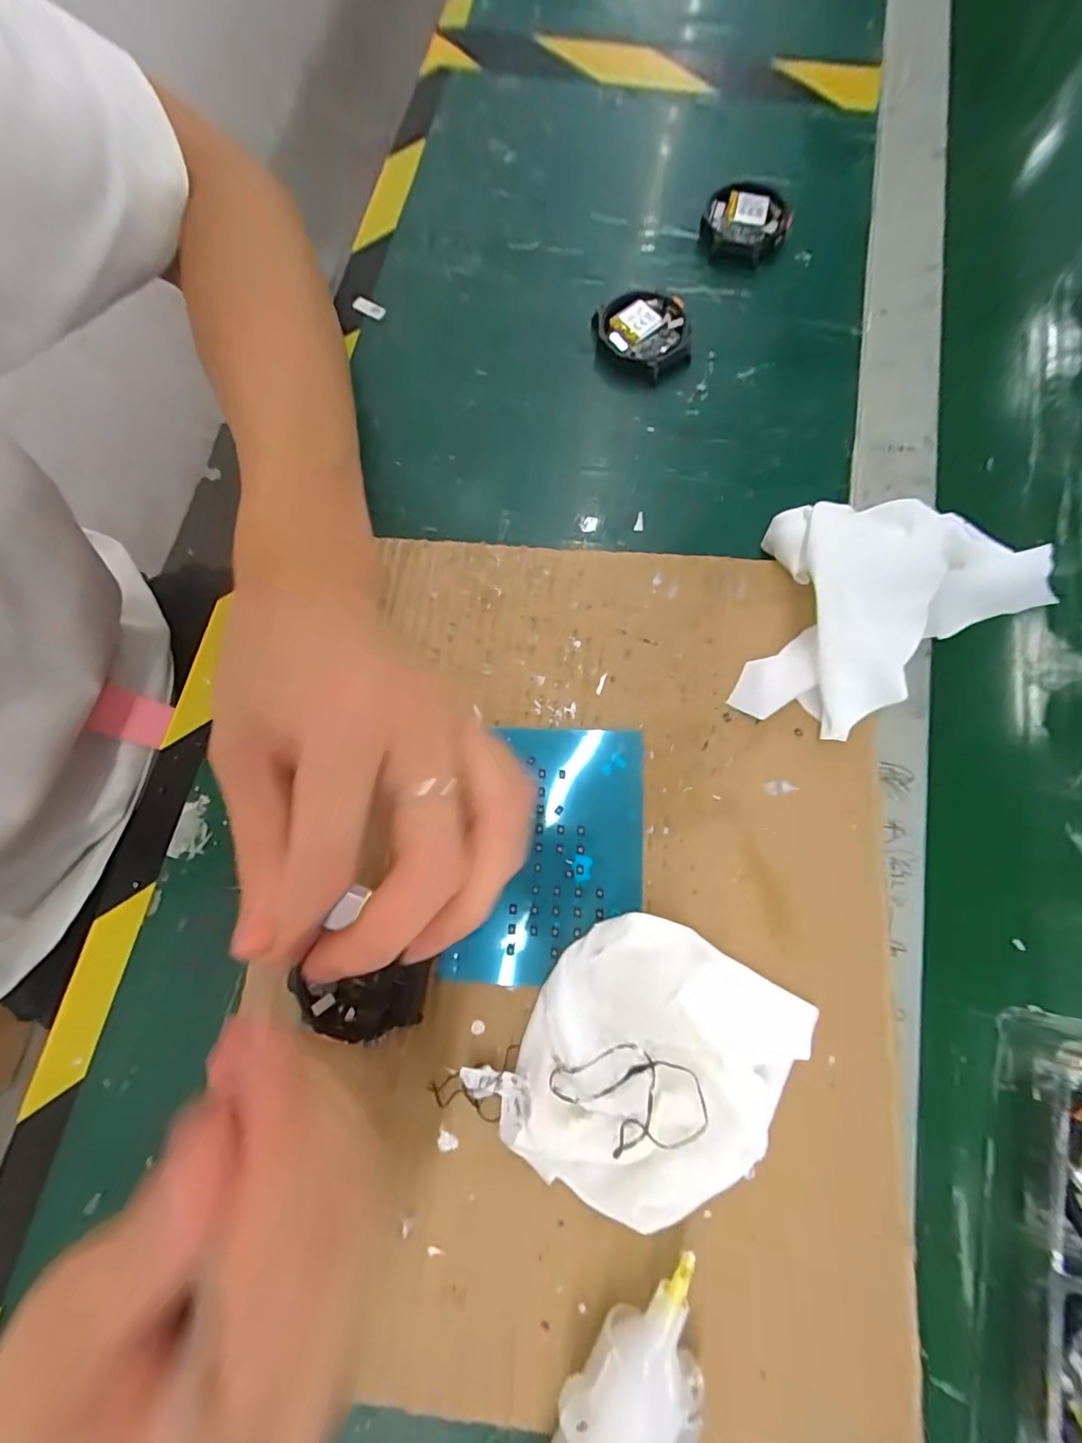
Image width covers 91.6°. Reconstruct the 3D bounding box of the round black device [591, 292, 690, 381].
[{"bbox_3d":[0.057,-0.213,0.289,0.042,0.013,0.051,-27,77,-5],"label":"round black device"}]

